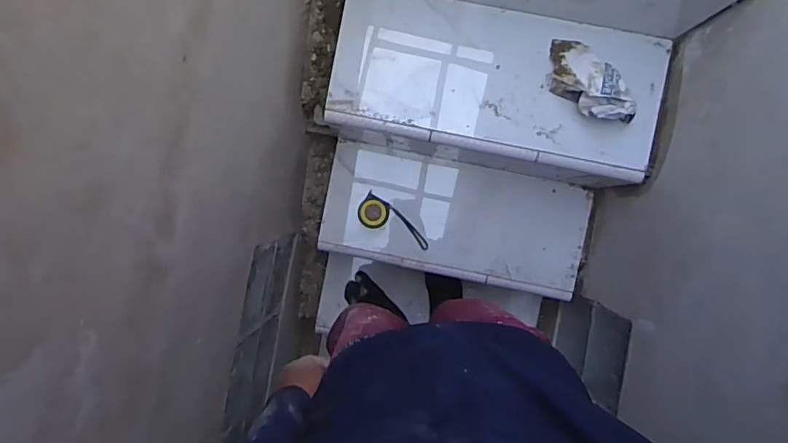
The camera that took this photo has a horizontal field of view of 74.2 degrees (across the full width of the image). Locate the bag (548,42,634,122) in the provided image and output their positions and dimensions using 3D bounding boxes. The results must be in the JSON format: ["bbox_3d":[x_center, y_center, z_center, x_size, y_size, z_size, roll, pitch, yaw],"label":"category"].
[{"bbox_3d":[0.342,-0.240,0.914,0.087,0.066,0.191,-42,92,1],"label":"bag"}]

